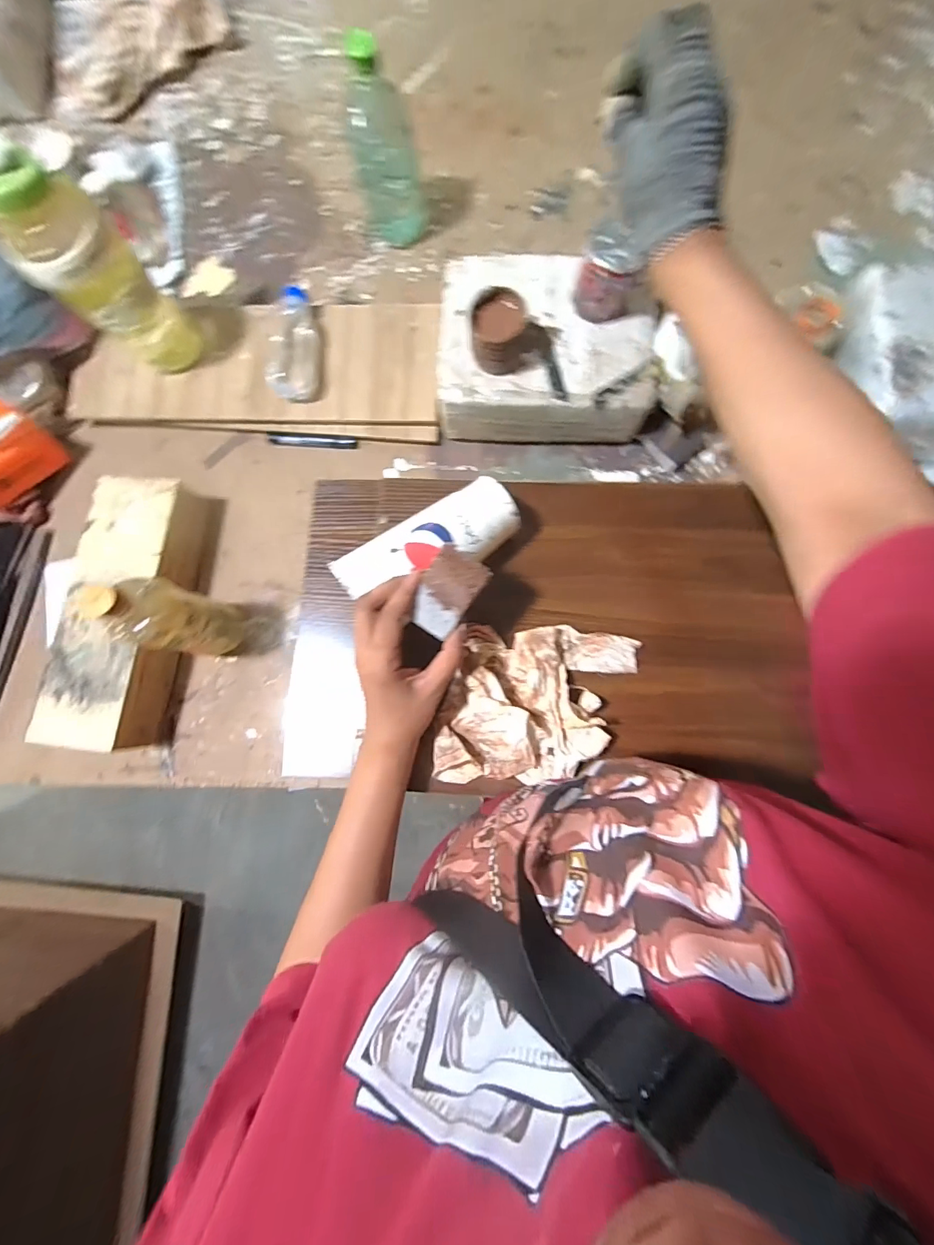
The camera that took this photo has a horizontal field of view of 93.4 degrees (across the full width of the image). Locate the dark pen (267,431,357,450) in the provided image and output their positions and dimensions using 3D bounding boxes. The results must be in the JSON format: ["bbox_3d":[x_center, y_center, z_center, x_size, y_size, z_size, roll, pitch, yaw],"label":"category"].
[{"bbox_3d":[-0.220,-0.259,0.625,0.127,0.010,0.018,5,83,2],"label":"dark pen"}]

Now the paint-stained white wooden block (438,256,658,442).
[{"bbox_3d":[0.101,-0.346,0.576,0.264,0.099,0.191,3,82,2],"label":"paint-stained white wooden block"}]

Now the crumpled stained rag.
[{"bbox_3d":[0.066,0.074,0.399,0.189,0.055,0.141,0,82,2],"label":"crumpled stained rag"}]

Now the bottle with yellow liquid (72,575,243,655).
[{"bbox_3d":[-0.328,-0.003,0.504,0.054,0.191,0.070,25,84,5],"label":"bottle with yellow liquid"}]

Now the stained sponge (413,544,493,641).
[{"bbox_3d":[-0.017,-0.025,0.360,0.044,0.020,0.068,34,85,5],"label":"stained sponge"}]

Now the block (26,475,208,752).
[{"bbox_3d":[-0.435,-0.017,0.561,0.118,0.072,0.336,5,83,2],"label":"block"}]

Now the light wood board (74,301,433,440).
[{"bbox_3d":[-0.295,-0.362,0.619,0.510,0.031,0.178,5,94,5],"label":"light wood board"}]

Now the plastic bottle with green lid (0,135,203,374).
[{"bbox_3d":[-0.436,-0.404,0.516,0.080,0.254,0.099,43,86,6],"label":"plastic bottle with green lid"}]

